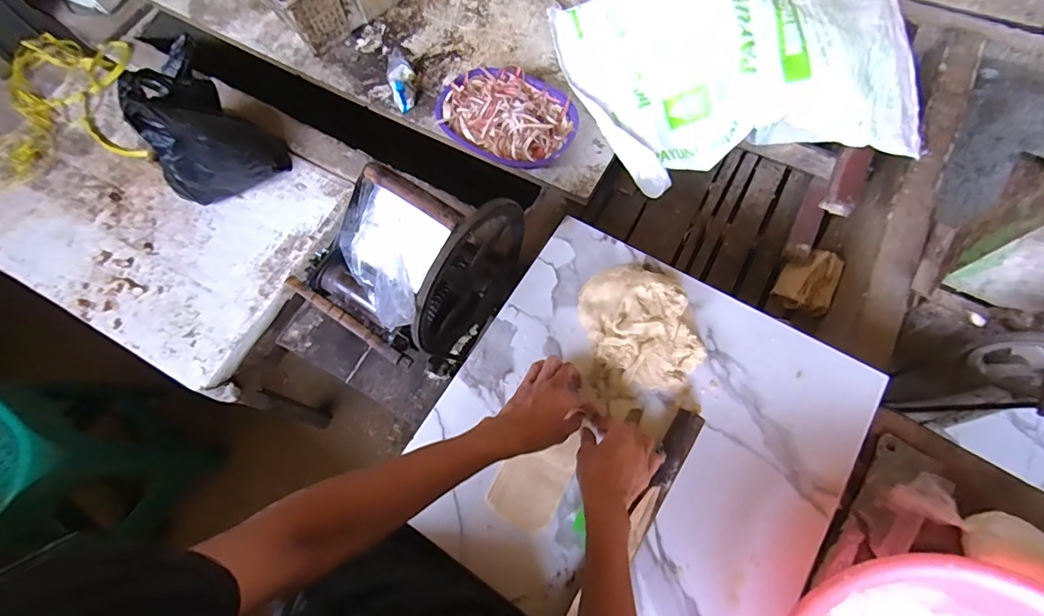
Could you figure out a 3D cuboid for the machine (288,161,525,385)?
[{"bbox_3d":[-0.175,-0.082,0.742,0.237,0.252,0.288,34,75,9],"label":"machine"}]

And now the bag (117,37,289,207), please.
[{"bbox_3d":[-0.679,-0.372,0.988,0.243,0.268,0.239,40,76,10],"label":"bag"}]

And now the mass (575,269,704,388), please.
[{"bbox_3d":[0.162,0.022,0.664,0.140,0.044,0.177,-12,73,-5],"label":"mass"}]

